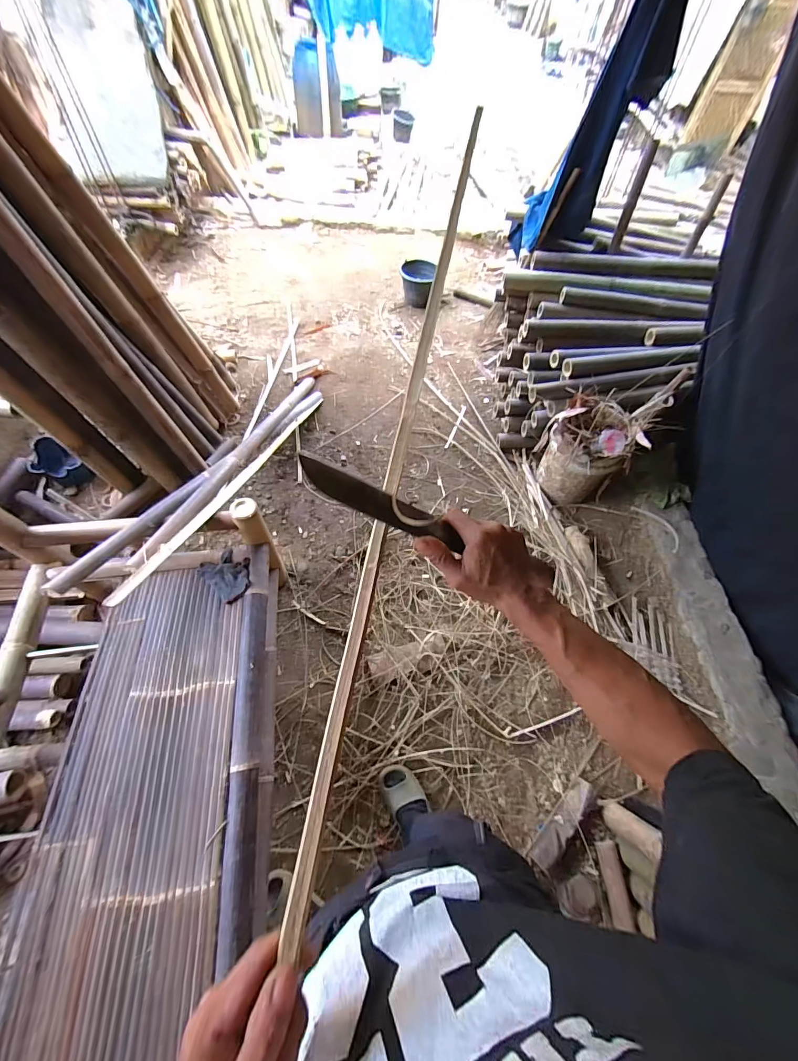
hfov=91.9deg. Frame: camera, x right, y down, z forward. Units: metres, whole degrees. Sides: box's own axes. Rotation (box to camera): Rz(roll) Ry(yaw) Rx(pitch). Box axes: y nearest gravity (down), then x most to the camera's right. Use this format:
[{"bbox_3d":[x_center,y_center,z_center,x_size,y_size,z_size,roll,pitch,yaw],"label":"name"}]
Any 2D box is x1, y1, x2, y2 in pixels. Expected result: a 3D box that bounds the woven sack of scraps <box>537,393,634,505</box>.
[{"bbox_3d":[0.780,-0.317,1.683,0.295,0.444,0.298,36,64,17],"label":"woven sack of scraps"}]

